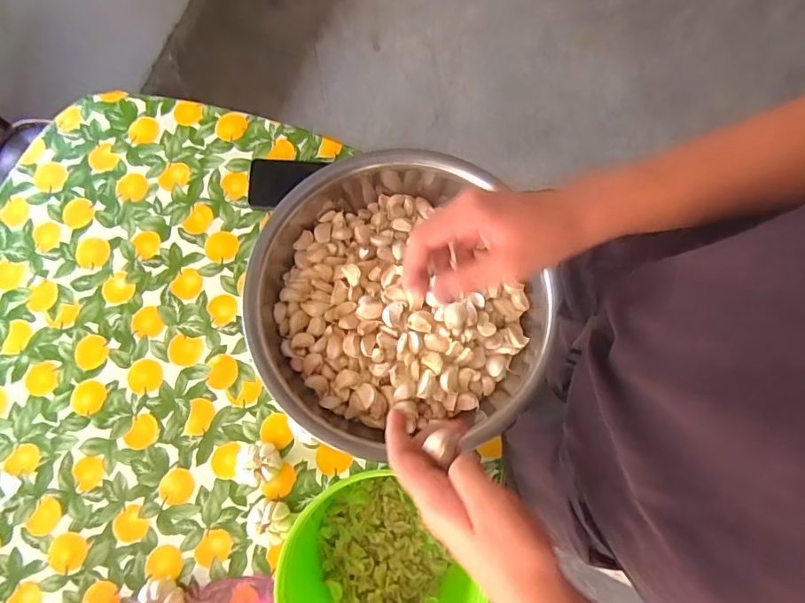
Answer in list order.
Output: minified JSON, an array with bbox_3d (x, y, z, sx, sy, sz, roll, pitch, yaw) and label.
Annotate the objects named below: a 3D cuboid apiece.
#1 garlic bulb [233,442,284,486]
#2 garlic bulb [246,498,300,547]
[{"bbox_3d":[-0.192,0.211,0.650,0.067,0.035,0.050,-8,79,-2],"label":"garlic bulb"},{"bbox_3d":[-0.171,0.285,0.641,0.056,0.035,0.055,0,79,-1],"label":"garlic bulb"}]

